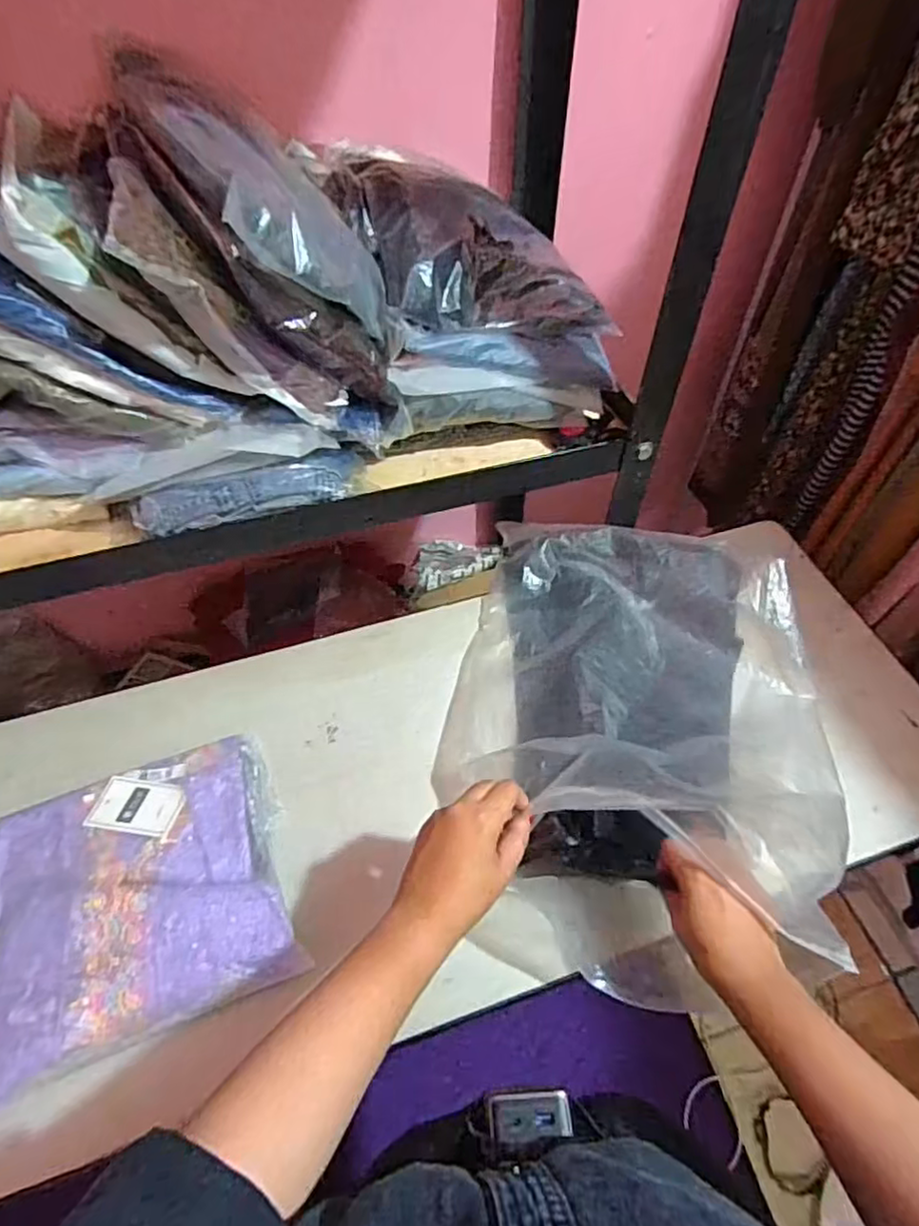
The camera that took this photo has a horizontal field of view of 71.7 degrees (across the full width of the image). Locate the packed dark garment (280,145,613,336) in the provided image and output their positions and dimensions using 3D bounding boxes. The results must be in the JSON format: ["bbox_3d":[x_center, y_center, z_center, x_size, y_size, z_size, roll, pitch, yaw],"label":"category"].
[{"bbox_3d":[0.004,-0.409,0.706,0.298,0.133,0.207,-9,54,-6],"label":"packed dark garment"}]

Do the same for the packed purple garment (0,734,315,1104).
[{"bbox_3d":[-0.314,0.268,0.611,0.276,0.041,0.249,-18,56,-13],"label":"packed purple garment"}]

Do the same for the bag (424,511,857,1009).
[{"bbox_3d":[0.189,0.084,0.664,0.390,0.190,0.478,12,55,9],"label":"bag"}]

